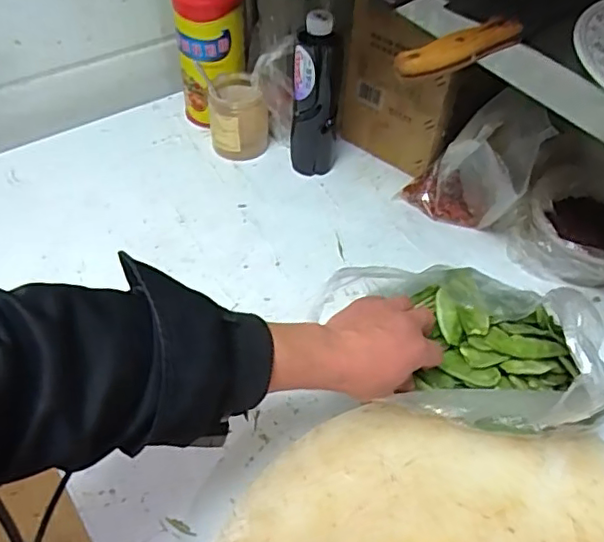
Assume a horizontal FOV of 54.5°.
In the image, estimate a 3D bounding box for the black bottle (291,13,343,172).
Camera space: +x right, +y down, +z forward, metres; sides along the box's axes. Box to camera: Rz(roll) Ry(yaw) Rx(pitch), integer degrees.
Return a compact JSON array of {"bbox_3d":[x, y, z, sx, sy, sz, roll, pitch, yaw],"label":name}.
[{"bbox_3d":[0.019,-0.225,0.776,0.063,0.223,0.056,5,50,2],"label":"black bottle"}]

